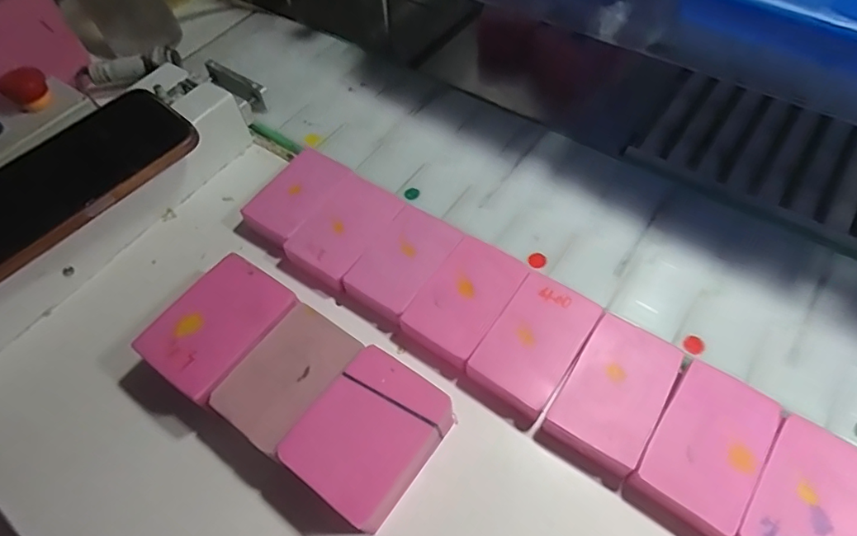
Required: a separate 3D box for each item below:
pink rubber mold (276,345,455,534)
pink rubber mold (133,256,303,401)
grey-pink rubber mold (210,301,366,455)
[{"bbox_3d":[-0.028,0.081,0.249,0.053,0.036,0.068,32,60,22],"label":"pink rubber mold"},{"bbox_3d":[-0.112,0.035,0.281,0.054,0.037,0.070,30,60,21],"label":"pink rubber mold"},{"bbox_3d":[-0.070,0.060,0.266,0.045,0.035,0.065,32,60,21],"label":"grey-pink rubber mold"}]

